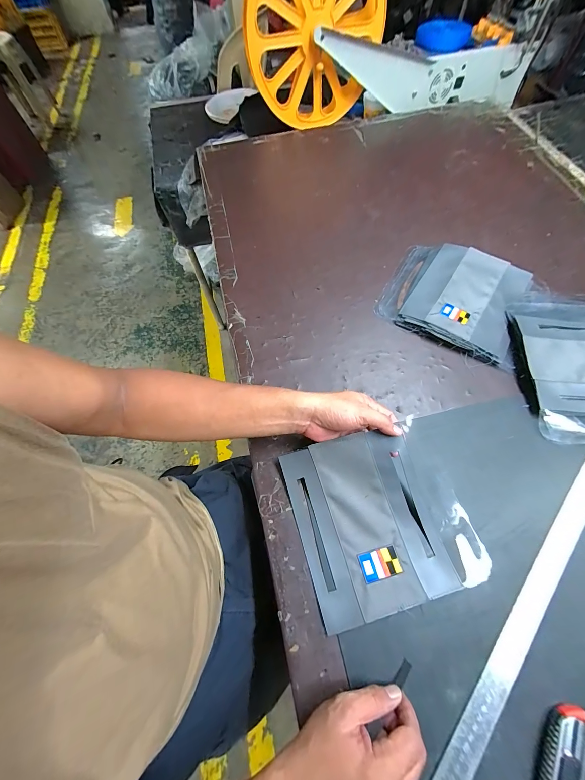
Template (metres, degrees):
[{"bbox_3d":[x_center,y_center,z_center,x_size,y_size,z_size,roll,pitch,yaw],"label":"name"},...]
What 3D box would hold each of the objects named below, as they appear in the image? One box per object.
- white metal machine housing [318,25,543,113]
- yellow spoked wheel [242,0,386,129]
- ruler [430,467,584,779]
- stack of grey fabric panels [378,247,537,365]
[{"bbox_3d":[0.394,-0.925,0.850,0.703,0.158,0.066,-10,60,-11],"label":"white metal machine housing"},{"bbox_3d":[0.059,-0.932,0.749,0.367,0.356,0.084,4,54,-43],"label":"yellow spoked wheel"},{"bbox_3d":[0.270,0.280,0.334,0.033,0.006,0.521,41,71,17],"label":"ruler"},{"bbox_3d":[0.309,-0.189,0.551,0.233,0.020,0.240,27,68,14],"label":"stack of grey fabric panels"}]

